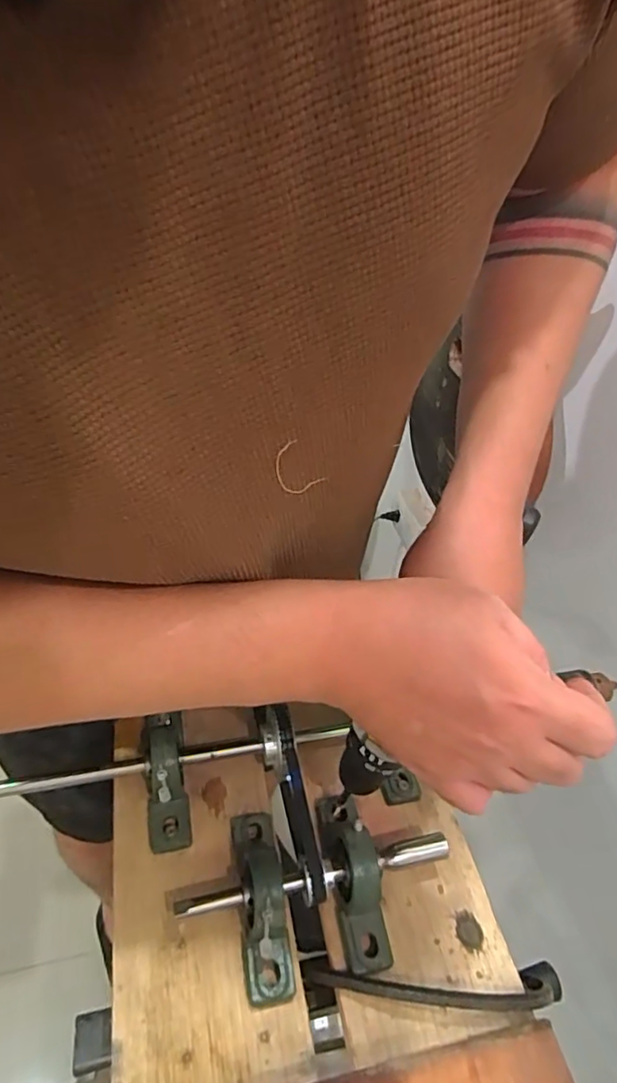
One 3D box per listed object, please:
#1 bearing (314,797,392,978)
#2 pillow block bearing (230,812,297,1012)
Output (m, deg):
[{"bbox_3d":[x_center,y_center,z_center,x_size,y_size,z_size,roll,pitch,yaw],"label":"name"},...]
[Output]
[{"bbox_3d":[0.034,0.248,0.432,0.033,0.051,0.122,-4,43,-12],"label":"bearing"},{"bbox_3d":[-0.035,0.256,0.418,0.034,0.055,0.126,-4,43,-12],"label":"pillow block bearing"}]

